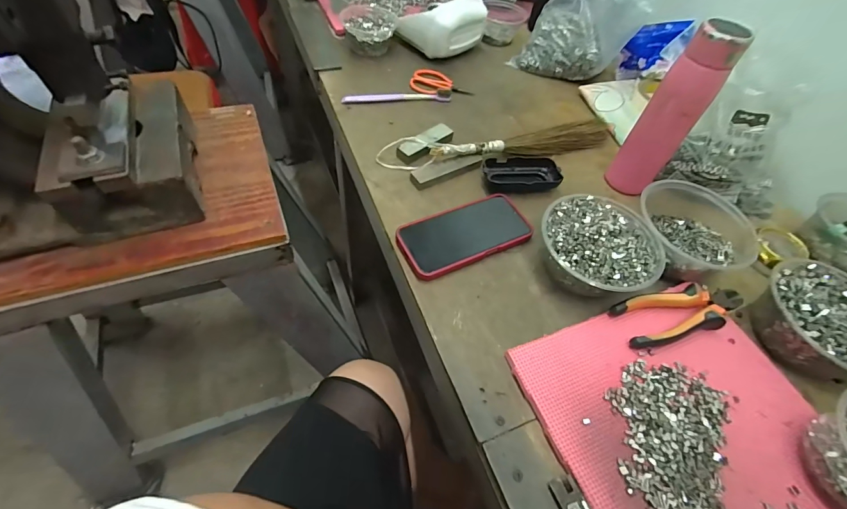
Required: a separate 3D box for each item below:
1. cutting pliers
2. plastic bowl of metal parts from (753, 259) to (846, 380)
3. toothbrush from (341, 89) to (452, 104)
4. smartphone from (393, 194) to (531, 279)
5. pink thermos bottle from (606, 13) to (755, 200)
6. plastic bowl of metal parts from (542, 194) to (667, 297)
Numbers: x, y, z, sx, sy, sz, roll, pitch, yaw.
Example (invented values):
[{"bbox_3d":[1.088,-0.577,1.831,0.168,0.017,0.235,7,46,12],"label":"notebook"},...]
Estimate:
[{"bbox_3d":[0.287,0.062,0.415,0.148,0.017,0.053,-10,56,-11],"label":"cutting pliers"},{"bbox_3d":[0.439,0.075,0.414,0.123,0.060,0.133,2,55,-3],"label":"plastic bowl of metal parts"},{"bbox_3d":[-0.043,-0.266,0.636,0.184,0.015,0.020,-8,56,-9],"label":"toothbrush"},{"bbox_3d":[0.051,-0.027,0.473,0.166,0.015,0.081,-22,59,-18],"label":"smartphone"},{"bbox_3d":[0.307,-0.168,0.475,0.062,0.208,0.057,31,57,17],"label":"pink thermos bottle"},{"bbox_3d":[0.203,-0.007,0.443,0.133,0.068,0.123,2,55,-3],"label":"plastic bowl of metal parts"}]

